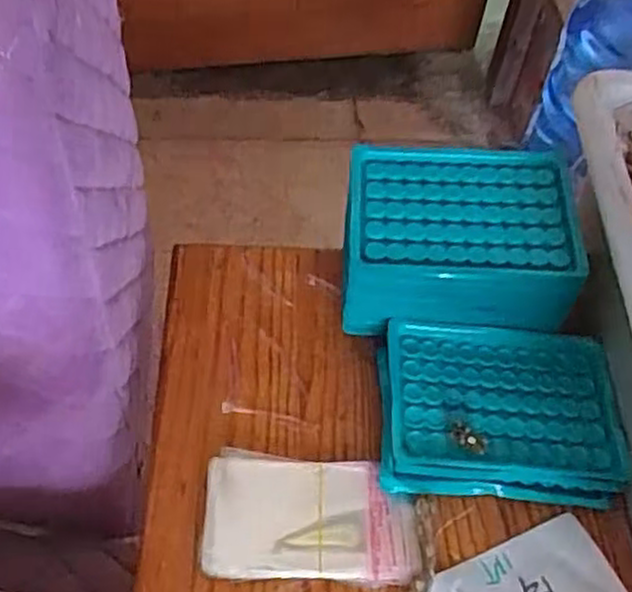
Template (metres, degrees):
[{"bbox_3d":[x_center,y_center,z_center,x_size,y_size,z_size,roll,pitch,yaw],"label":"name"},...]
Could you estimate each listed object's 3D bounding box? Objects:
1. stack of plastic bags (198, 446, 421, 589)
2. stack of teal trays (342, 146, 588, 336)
[{"bbox_3d":[-0.003,0.117,0.402,0.111,0.009,0.066,3,54,-2],"label":"stack of plastic bags"},{"bbox_3d":[0.083,-0.029,0.473,0.132,0.084,0.097,5,54,-1],"label":"stack of teal trays"}]

